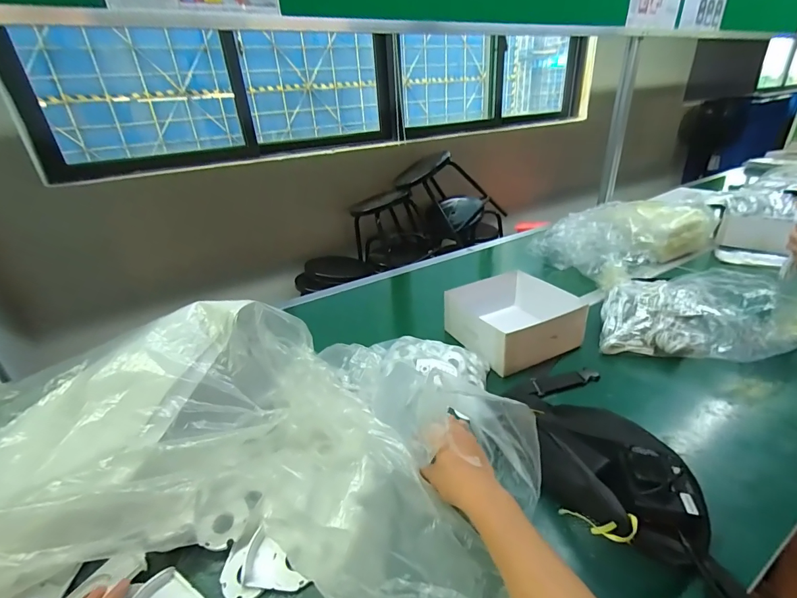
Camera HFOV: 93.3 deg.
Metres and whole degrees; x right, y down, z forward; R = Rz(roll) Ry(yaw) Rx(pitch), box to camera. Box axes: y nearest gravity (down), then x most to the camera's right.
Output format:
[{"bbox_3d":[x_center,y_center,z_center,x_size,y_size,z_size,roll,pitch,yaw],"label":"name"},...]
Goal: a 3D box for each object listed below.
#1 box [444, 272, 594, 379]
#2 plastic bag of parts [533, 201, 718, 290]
[{"bbox_3d":[0.232,0.039,0.772,0.217,0.087,0.217,-15,29,-18],"label":"box"},{"bbox_3d":[0.675,-0.193,1.087,0.494,0.135,0.263,-16,30,-21],"label":"plastic bag of parts"}]

